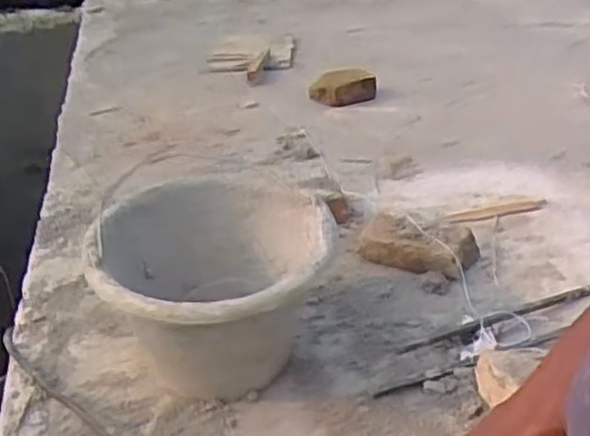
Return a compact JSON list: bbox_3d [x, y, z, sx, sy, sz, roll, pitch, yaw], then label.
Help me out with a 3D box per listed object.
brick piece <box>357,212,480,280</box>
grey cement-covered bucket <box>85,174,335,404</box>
[{"bbox_3d":[0.164,0.038,1.025,0.157,0.047,0.102,4,28,9],"label":"brick piece"},{"bbox_3d":[-0.082,0.085,0.817,0.238,0.168,0.241,-1,27,0],"label":"grey cement-covered bucket"}]

